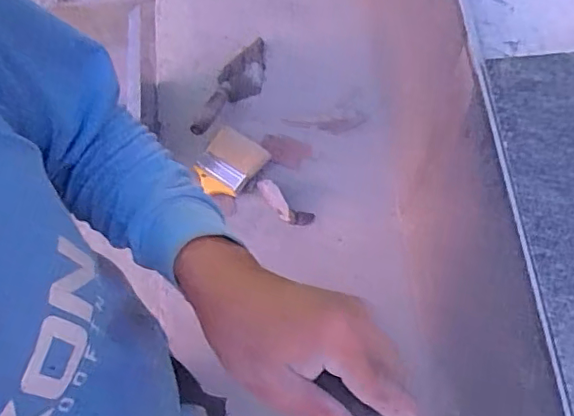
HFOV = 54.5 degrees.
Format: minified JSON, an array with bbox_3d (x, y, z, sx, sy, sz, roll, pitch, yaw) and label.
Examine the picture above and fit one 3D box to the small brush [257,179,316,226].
[{"bbox_3d":[-0.005,-0.005,0.932,0.112,0.021,0.039,40,73,-5],"label":"small brush"}]

